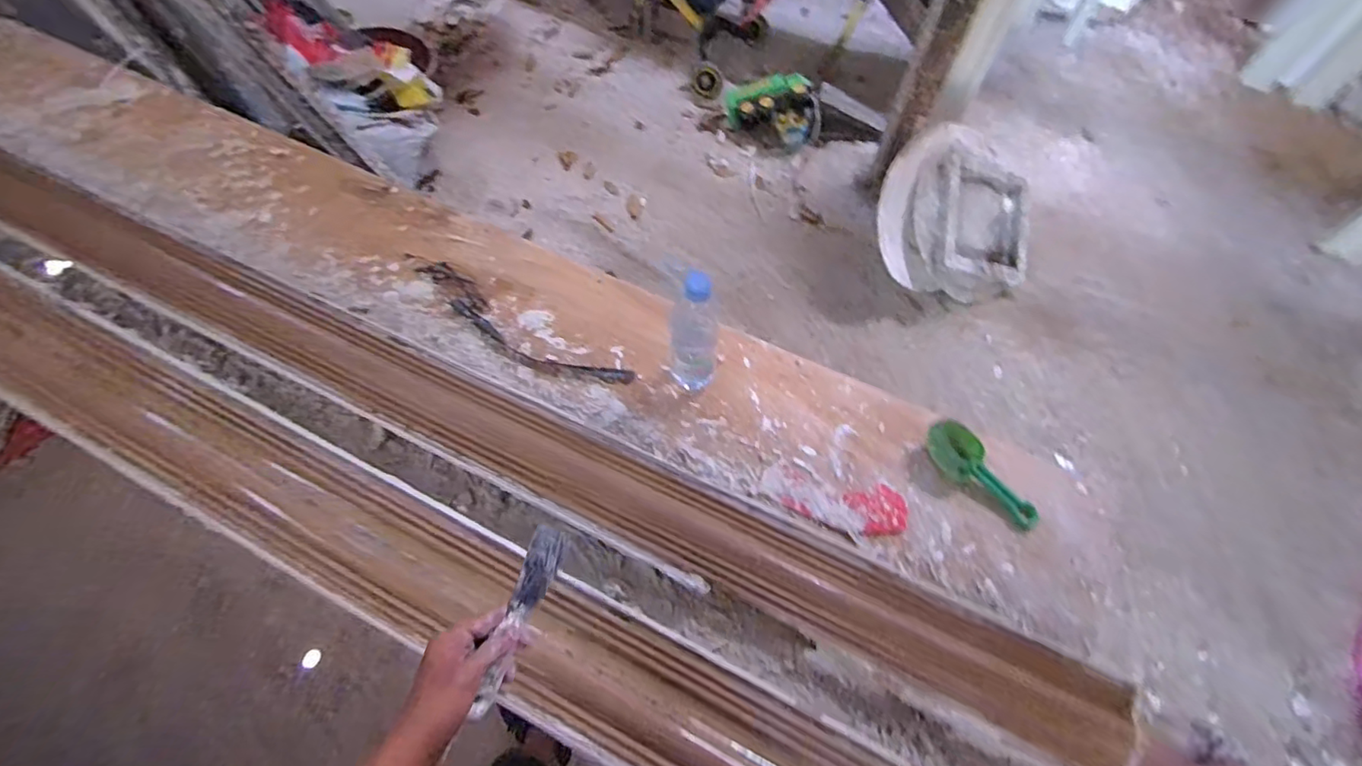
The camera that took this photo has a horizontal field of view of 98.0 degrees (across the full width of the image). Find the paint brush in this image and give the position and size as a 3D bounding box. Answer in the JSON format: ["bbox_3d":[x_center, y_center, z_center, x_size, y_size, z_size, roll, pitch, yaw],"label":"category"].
[{"bbox_3d":[-0.153,0.220,0.556,0.037,0.012,0.171,32,67,-23],"label":"paint brush"}]

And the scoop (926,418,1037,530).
[{"bbox_3d":[0.420,0.127,0.823,0.060,0.039,0.183,-35,67,-20],"label":"scoop"}]

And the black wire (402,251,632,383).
[{"bbox_3d":[-0.284,-0.094,0.963,0.452,0.012,0.079,30,61,14],"label":"black wire"}]

